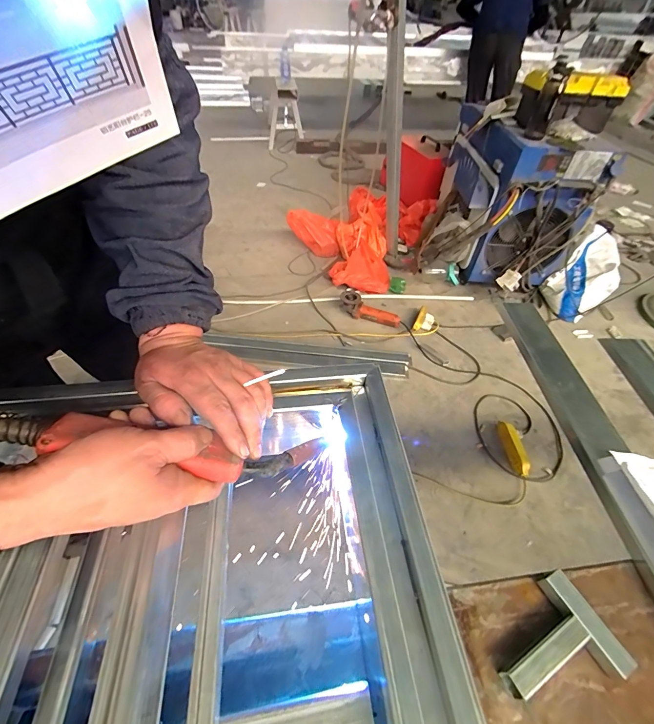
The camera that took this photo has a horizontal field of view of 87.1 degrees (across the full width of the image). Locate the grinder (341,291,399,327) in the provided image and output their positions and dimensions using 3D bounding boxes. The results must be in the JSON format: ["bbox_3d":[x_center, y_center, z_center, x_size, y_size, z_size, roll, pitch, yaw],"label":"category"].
[{"bbox_3d":[0.189,-0.242,1.608,0.298,0.084,0.104,28,53,22],"label":"grinder"}]

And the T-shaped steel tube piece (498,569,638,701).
[{"bbox_3d":[0.204,0.256,0.314,0.107,0.021,0.081,-15,50,-15],"label":"T-shaped steel tube piece"}]

